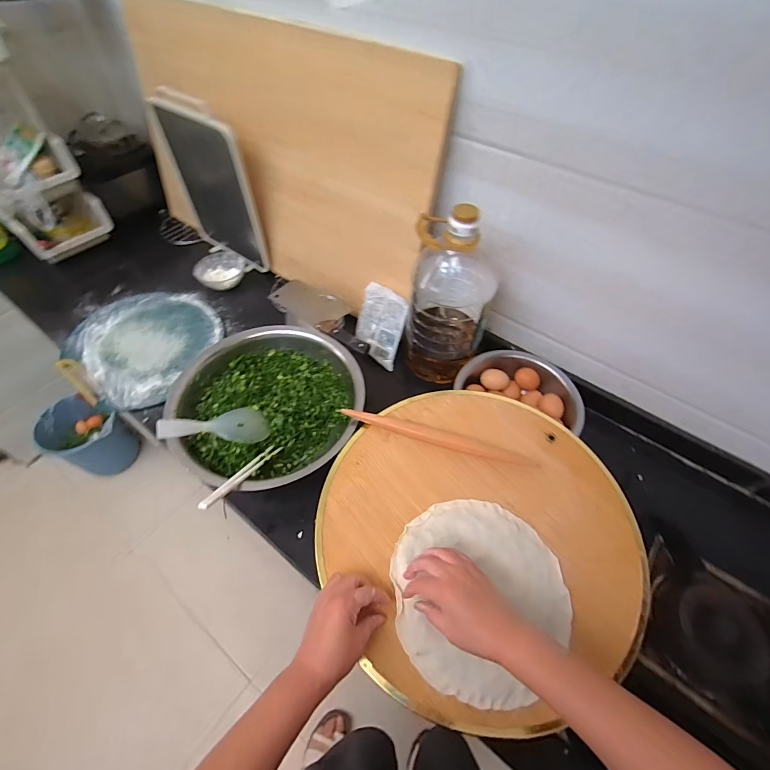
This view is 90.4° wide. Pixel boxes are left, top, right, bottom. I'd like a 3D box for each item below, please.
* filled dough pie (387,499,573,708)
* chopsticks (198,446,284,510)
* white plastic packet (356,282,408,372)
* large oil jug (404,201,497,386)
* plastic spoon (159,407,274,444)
[{"bbox_3d":[0.125,0.263,0.493,0.221,0.026,0.231,0,54,-1],"label":"filled dough pie"},{"bbox_3d":[-0.225,0.143,0.614,0.018,0.016,0.206,14,16,9],"label":"chopsticks"},{"bbox_3d":[-0.012,-0.127,0.834,0.116,0.156,0.023,33,28,22],"label":"white plastic packet"},{"bbox_3d":[0.124,-0.159,0.728,0.155,0.344,0.117,7,54,4],"label":"large oil jug"},{"bbox_3d":[-0.294,0.072,0.668,0.175,0.022,0.064,1,67,-32],"label":"plastic spoon"}]

